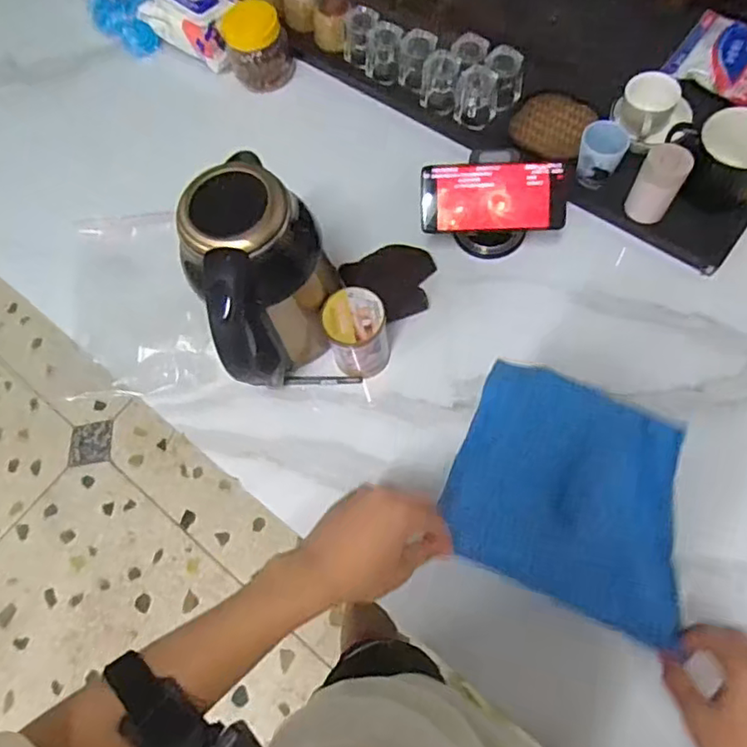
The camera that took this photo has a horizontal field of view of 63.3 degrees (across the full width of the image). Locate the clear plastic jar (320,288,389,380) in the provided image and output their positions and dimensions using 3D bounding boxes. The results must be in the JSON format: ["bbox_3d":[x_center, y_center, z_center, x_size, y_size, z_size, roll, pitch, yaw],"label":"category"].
[{"bbox_3d":[-0.018,-0.044,0.685,0.068,0.099,0.069,-2,69,5],"label":"clear plastic jar"}]

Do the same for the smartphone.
[{"bbox_3d":[0.139,-0.204,0.701,0.165,0.010,0.077,0,99,7],"label":"smartphone"}]

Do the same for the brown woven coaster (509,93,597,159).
[{"bbox_3d":[0.238,-0.335,0.812,0.096,0.010,0.101,24,74,14],"label":"brown woven coaster"}]

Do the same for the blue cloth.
[{"bbox_3d":[0.187,0.102,0.569,0.209,0.061,0.217,22,70,9],"label":"blue cloth"}]

